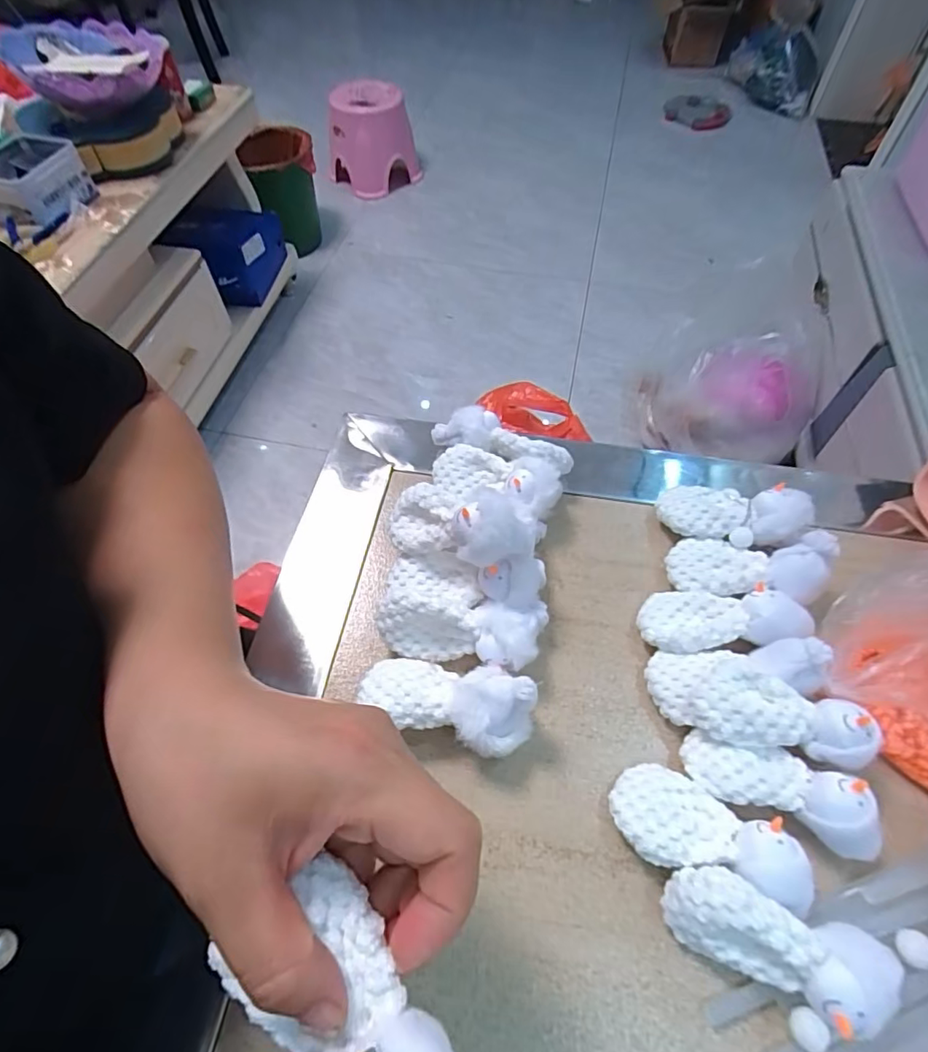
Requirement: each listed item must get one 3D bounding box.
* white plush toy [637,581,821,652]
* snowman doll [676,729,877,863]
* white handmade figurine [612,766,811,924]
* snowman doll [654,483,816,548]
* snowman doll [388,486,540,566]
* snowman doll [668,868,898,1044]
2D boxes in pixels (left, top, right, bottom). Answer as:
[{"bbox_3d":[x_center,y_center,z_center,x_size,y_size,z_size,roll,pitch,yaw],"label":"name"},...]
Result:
[{"bbox_3d":[0.143,0.054,0.305,0.086,0.028,0.036,3,57,2],"label":"white plush toy"},{"bbox_3d":[0.146,0.121,0.256,0.081,0.028,0.031,21,60,13],"label":"snowman doll"},{"bbox_3d":[0.109,0.141,0.249,0.082,0.029,0.039,24,60,14],"label":"white handmade figurine"},{"bbox_3d":[0.165,-0.006,0.341,0.082,0.033,0.043,5,57,3],"label":"snowman doll"},{"bbox_3d":[-0.006,0.001,0.305,0.082,0.038,0.032,8,55,34],"label":"snowman doll"},{"bbox_3d":[0.126,0.171,0.223,0.083,0.037,0.034,19,59,12],"label":"snowman doll"}]

